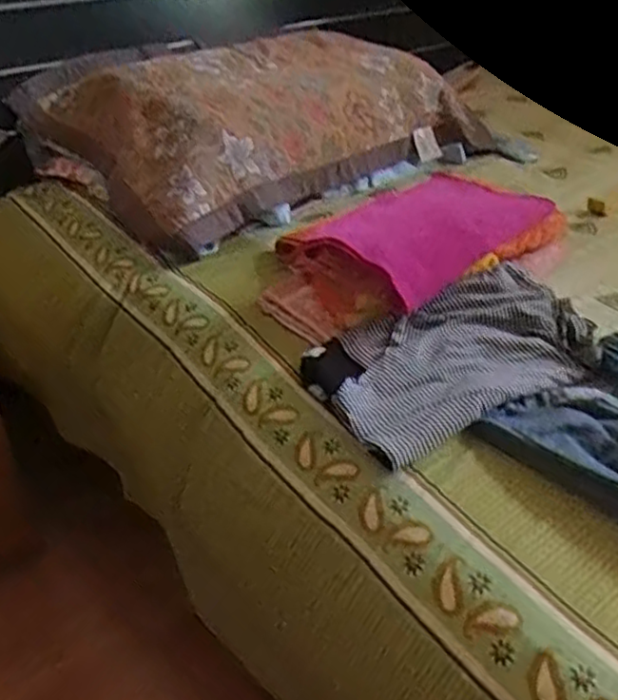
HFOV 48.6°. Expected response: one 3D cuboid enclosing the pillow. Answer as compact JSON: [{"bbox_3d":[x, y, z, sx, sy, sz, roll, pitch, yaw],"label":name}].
[{"bbox_3d":[-0.080,-0.399,1.157,0.668,0.170,0.447,-28,43,-32],"label":"pillow"}]

